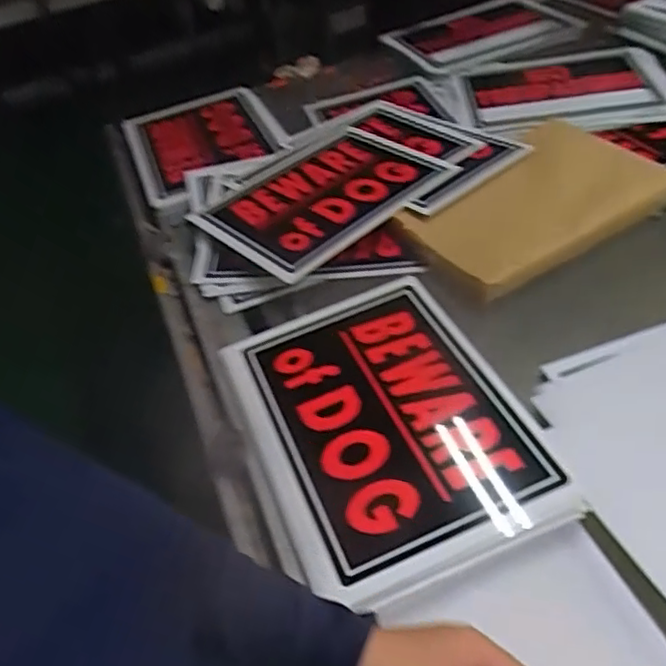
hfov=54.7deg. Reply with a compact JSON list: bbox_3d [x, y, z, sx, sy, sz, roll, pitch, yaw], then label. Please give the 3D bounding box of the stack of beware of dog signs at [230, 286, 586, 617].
[{"bbox_3d":[0.048,0.085,0.683,0.260,0.023,0.372,-20,45,-9],"label":"stack of beware of dog signs"}]

